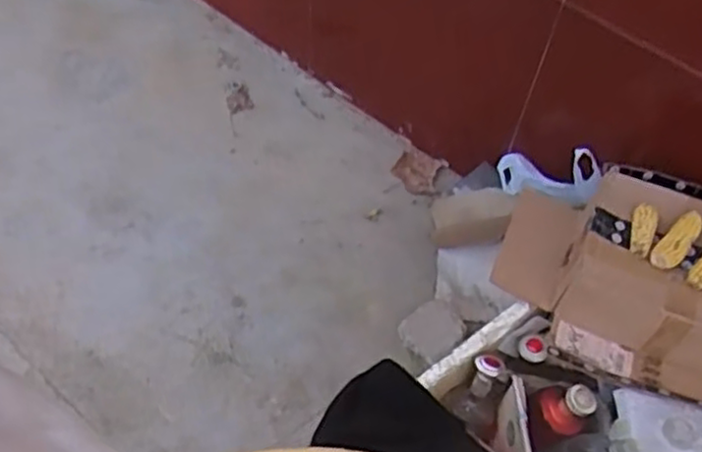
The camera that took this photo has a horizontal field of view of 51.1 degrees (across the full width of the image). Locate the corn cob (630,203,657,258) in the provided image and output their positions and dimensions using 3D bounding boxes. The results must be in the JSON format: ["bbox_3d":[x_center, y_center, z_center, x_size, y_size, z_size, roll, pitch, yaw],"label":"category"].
[{"bbox_3d":[0.477,0.006,1.206,0.038,0.027,0.095,21,56,9],"label":"corn cob"}]

